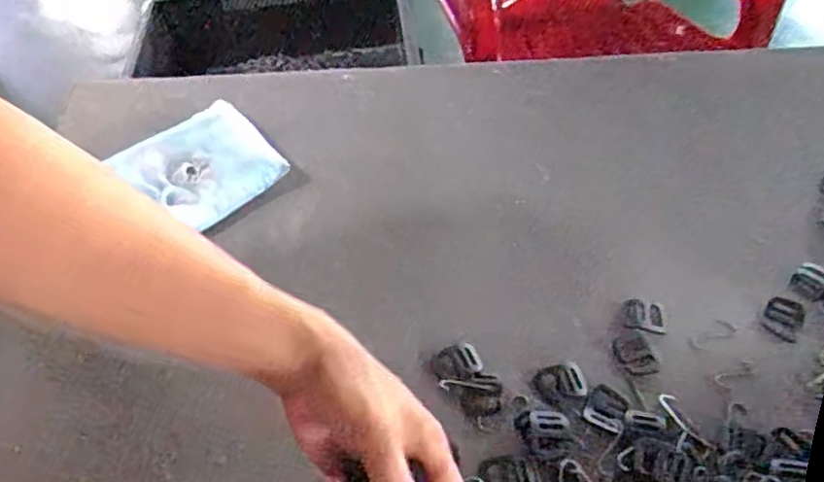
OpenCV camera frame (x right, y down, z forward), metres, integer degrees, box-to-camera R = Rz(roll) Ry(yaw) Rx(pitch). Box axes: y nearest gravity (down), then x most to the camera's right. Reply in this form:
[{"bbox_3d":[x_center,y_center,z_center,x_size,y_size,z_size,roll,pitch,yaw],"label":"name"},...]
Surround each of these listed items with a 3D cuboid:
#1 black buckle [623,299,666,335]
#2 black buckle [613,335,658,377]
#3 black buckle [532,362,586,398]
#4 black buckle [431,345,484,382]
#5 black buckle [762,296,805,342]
[{"bbox_3d":[0.168,0.055,0.487,0.029,0.004,0.025,10,52,9],"label":"black buckle"},{"bbox_3d":[0.157,0.081,0.470,0.026,0.004,0.032,-13,52,-10],"label":"black buckle"},{"bbox_3d":[0.100,0.095,0.455,0.034,0.004,0.023,-3,51,-2],"label":"black buckle"},{"bbox_3d":[0.031,0.083,0.465,0.034,0.005,0.027,-11,52,-8],"label":"black buckle"},{"bbox_3d":[0.268,0.055,0.483,0.025,0.004,0.033,29,57,22],"label":"black buckle"}]

